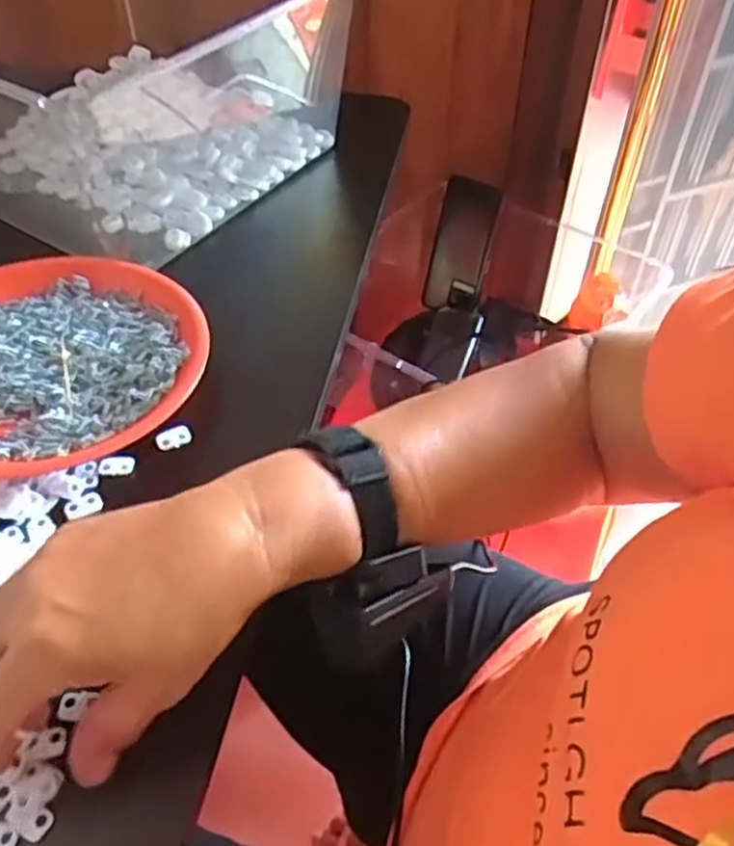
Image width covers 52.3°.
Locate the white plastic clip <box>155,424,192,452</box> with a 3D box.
[{"bbox_3d":[-0.114,0.009,0.441,0.020,0.006,0.012,-19,51,-17],"label":"white plastic clip"}]

